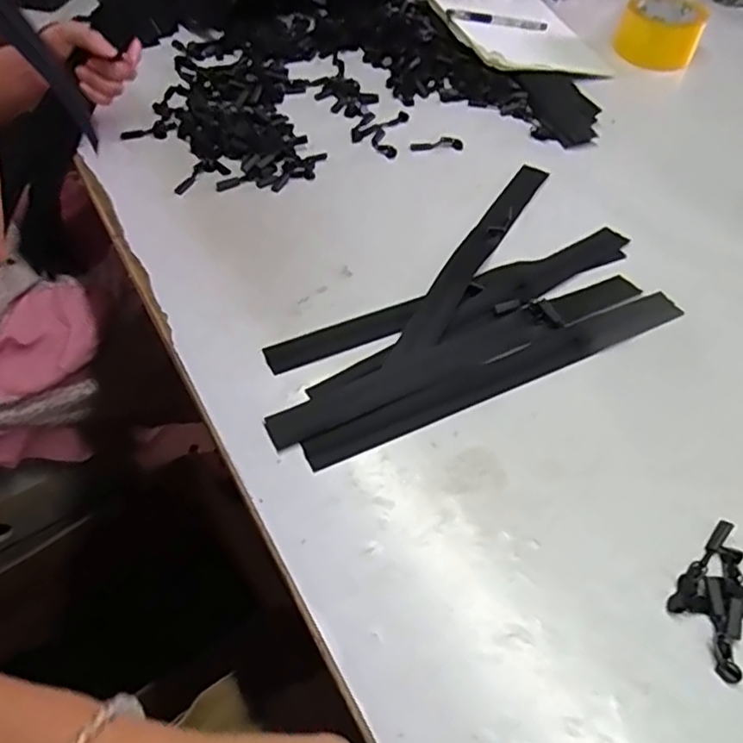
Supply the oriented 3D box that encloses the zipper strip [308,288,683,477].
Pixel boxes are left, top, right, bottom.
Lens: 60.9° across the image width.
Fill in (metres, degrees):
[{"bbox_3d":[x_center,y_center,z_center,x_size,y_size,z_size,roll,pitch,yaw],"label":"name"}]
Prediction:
[{"bbox_3d":[0.110,0.000,0.516,0.352,0.006,0.030,-21,55,-17],"label":"zipper strip"}]

